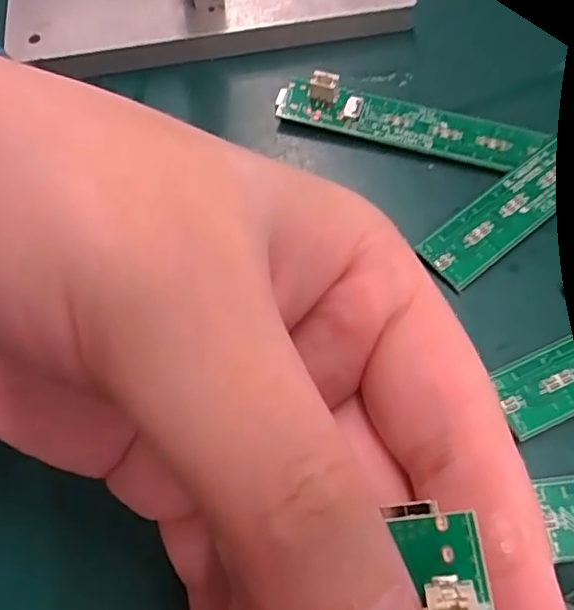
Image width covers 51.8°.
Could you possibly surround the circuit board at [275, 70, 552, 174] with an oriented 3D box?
[{"bbox_3d":[0.036,-0.056,0.180,0.079,0.006,0.016,16,73,8],"label":"circuit board"}]

